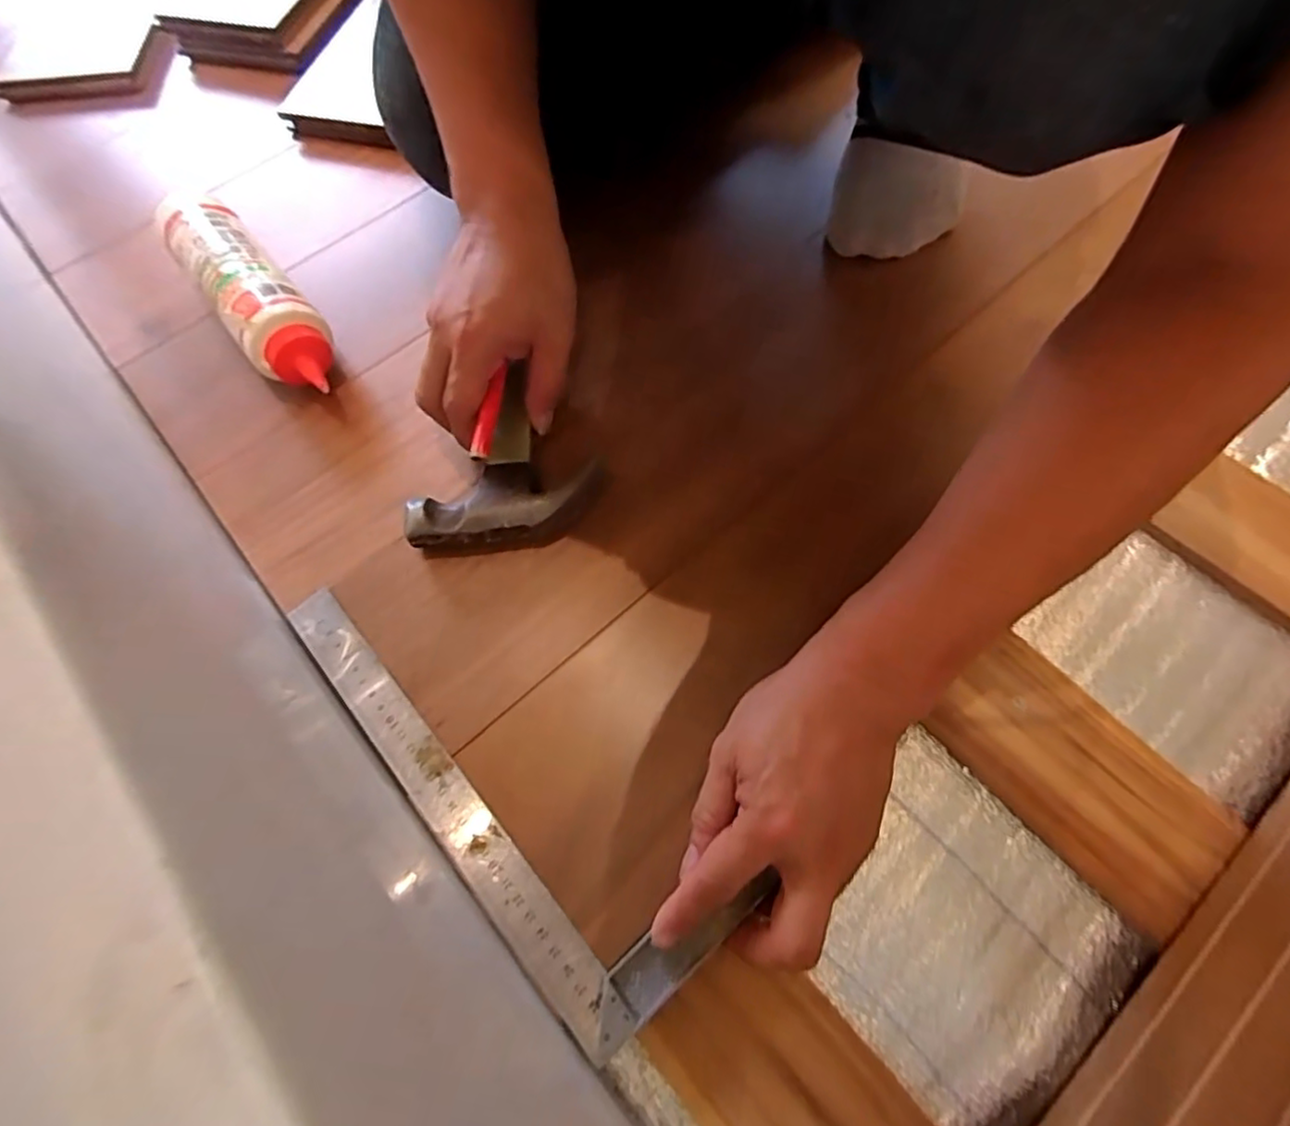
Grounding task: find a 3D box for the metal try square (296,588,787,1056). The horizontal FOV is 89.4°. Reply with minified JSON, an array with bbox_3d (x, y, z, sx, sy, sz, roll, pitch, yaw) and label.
[{"bbox_3d":[-0.090,0.112,0.356,0.298,0.007,0.104,39,73,18],"label":"metal try square"}]

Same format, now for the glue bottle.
[{"bbox_3d":[-0.281,-0.191,0.471,0.057,0.059,0.204,-37,69,-13],"label":"glue bottle"}]

